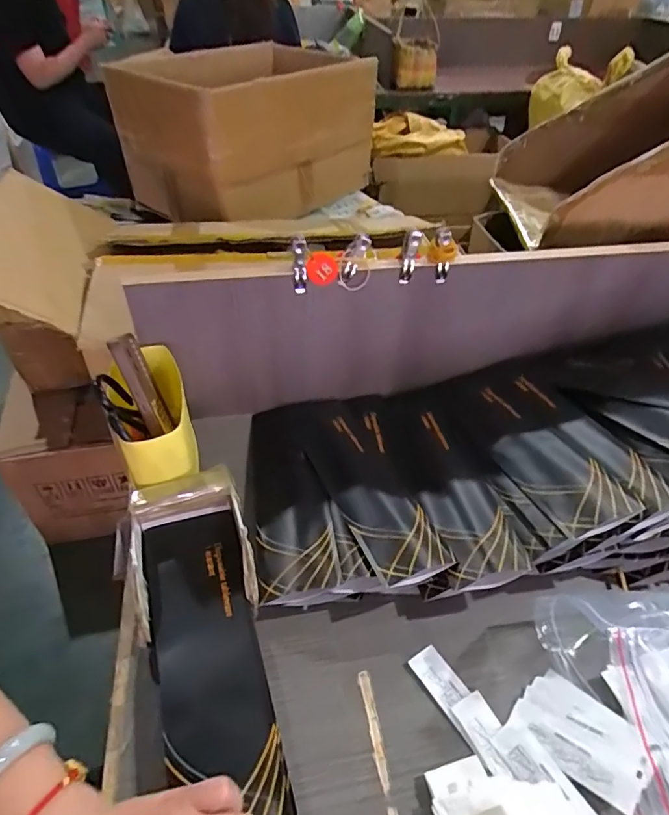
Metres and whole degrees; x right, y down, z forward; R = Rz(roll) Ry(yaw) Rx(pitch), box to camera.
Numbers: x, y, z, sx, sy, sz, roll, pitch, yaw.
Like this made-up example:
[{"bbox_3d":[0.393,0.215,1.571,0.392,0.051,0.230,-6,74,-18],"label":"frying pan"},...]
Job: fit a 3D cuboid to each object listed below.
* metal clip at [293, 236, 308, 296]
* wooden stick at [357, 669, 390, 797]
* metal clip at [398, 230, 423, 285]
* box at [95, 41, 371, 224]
[{"bbox_3d":[-0.037,-0.153,0.548,0.014,0.064,0.011,-2,43,-4],"label":"metal clip"},{"bbox_3d":[0.032,0.259,0.410,0.010,0.004,0.084,-6,44,-8],"label":"wooden stick"},{"bbox_3d":[0.085,-0.166,0.563,0.017,0.060,0.017,8,43,7],"label":"metal clip"},{"bbox_3d":[-0.167,-0.585,1.094,0.495,0.269,0.358,-33,53,-31],"label":"box"}]

